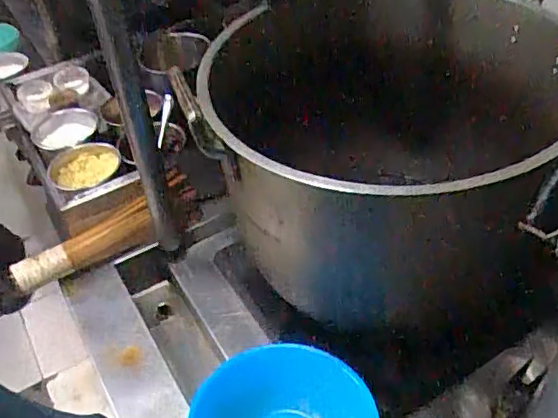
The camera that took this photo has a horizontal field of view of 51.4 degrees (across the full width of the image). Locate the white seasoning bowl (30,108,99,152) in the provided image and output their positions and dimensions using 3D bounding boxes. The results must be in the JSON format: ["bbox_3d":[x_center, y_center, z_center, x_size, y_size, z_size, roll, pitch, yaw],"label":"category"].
[{"bbox_3d":[-0.383,-0.144,1.048,0.095,0.033,0.097,-2,44,2],"label":"white seasoning bowl"}]

